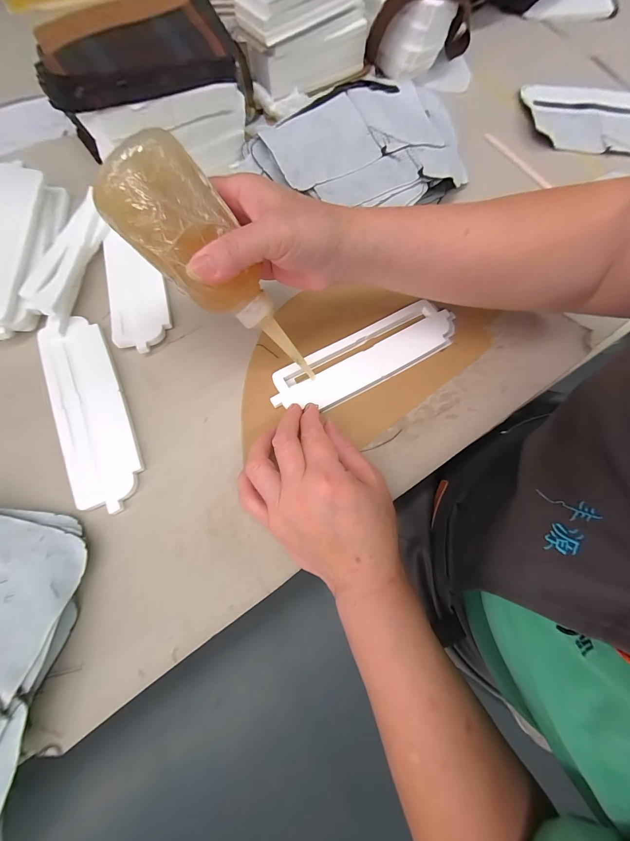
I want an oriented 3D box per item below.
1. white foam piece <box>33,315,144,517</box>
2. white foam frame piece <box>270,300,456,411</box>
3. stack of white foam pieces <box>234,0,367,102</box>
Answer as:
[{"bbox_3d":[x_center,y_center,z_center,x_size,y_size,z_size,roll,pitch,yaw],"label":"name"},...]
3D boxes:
[{"bbox_3d":[-0.192,-0.012,0.263,0.054,0.009,0.179,-22,74,-10],"label":"white foam piece"},{"bbox_3d":[0.051,-0.063,0.288,0.191,0.016,0.054,-27,75,-11],"label":"white foam frame piece"},{"bbox_3d":[-0.013,-0.483,0.362,0.166,0.114,0.068,-40,80,-14],"label":"stack of white foam pieces"}]

